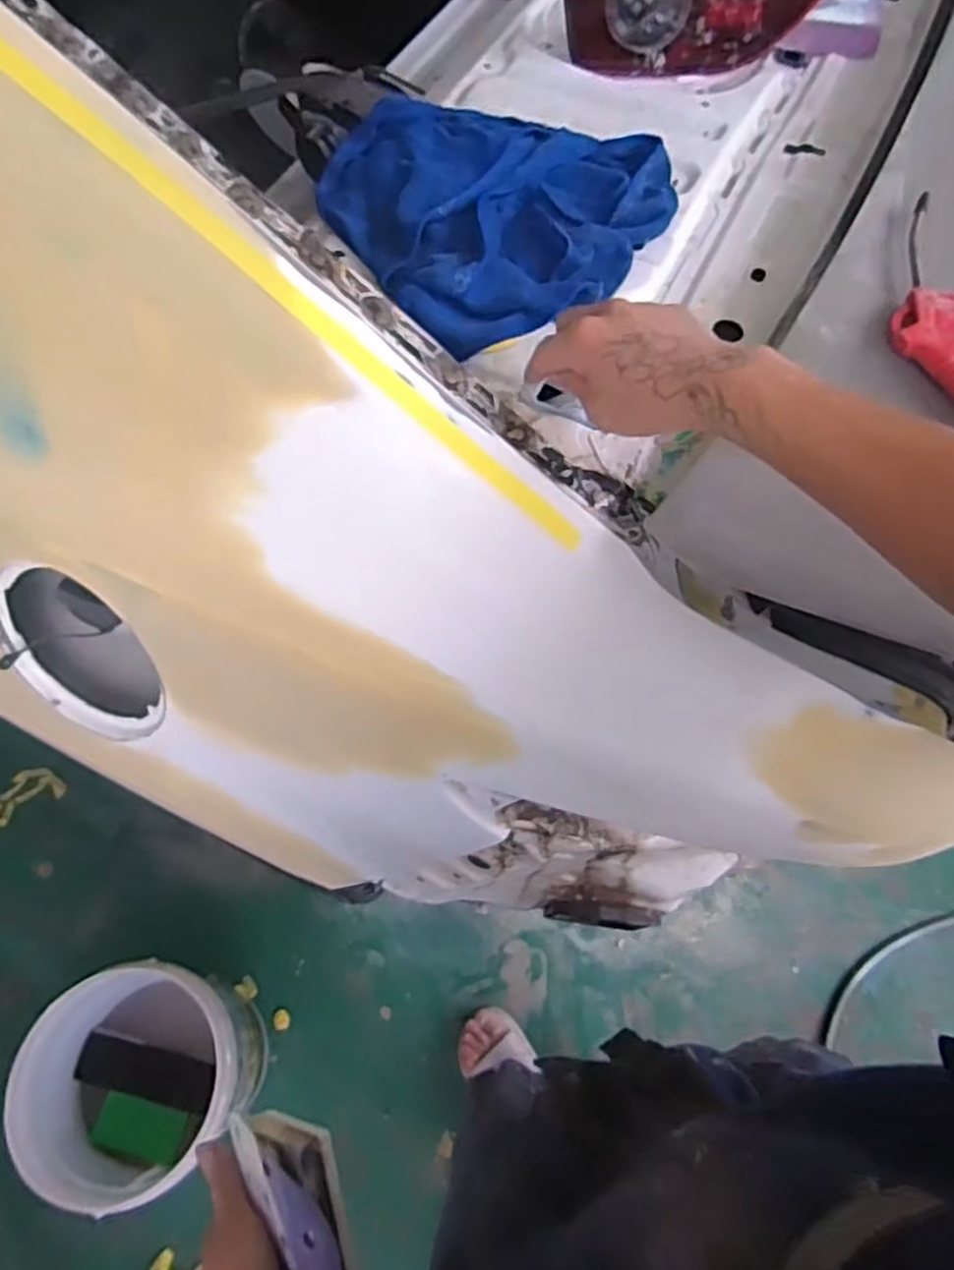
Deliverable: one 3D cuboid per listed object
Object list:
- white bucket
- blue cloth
[{"bbox_3d":[-0.481,0.661,1.130,0.279,0.308,0.277,1,65,-1],"label":"white bucket"},{"bbox_3d":[0.021,-0.371,0.625,0.265,0.042,0.297,-25,68,-12],"label":"blue cloth"}]

